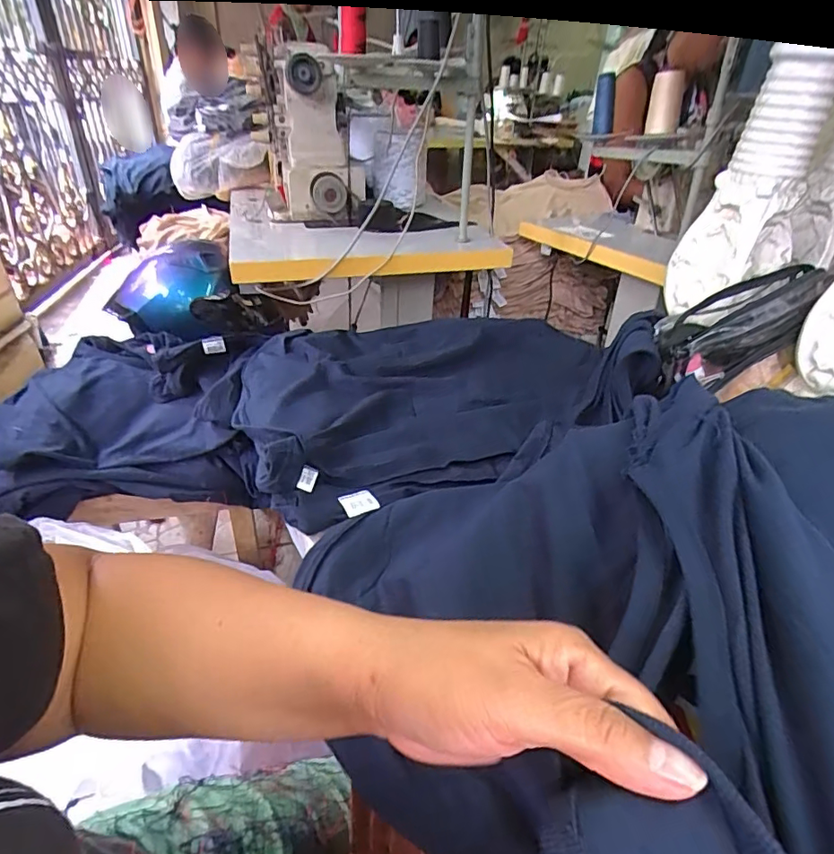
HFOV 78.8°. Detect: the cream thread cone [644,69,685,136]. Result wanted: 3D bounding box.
[{"bbox_3d":[0.438,-0.571,0.896,0.055,0.093,0.061,17,36,17],"label":"cream thread cone"}]

